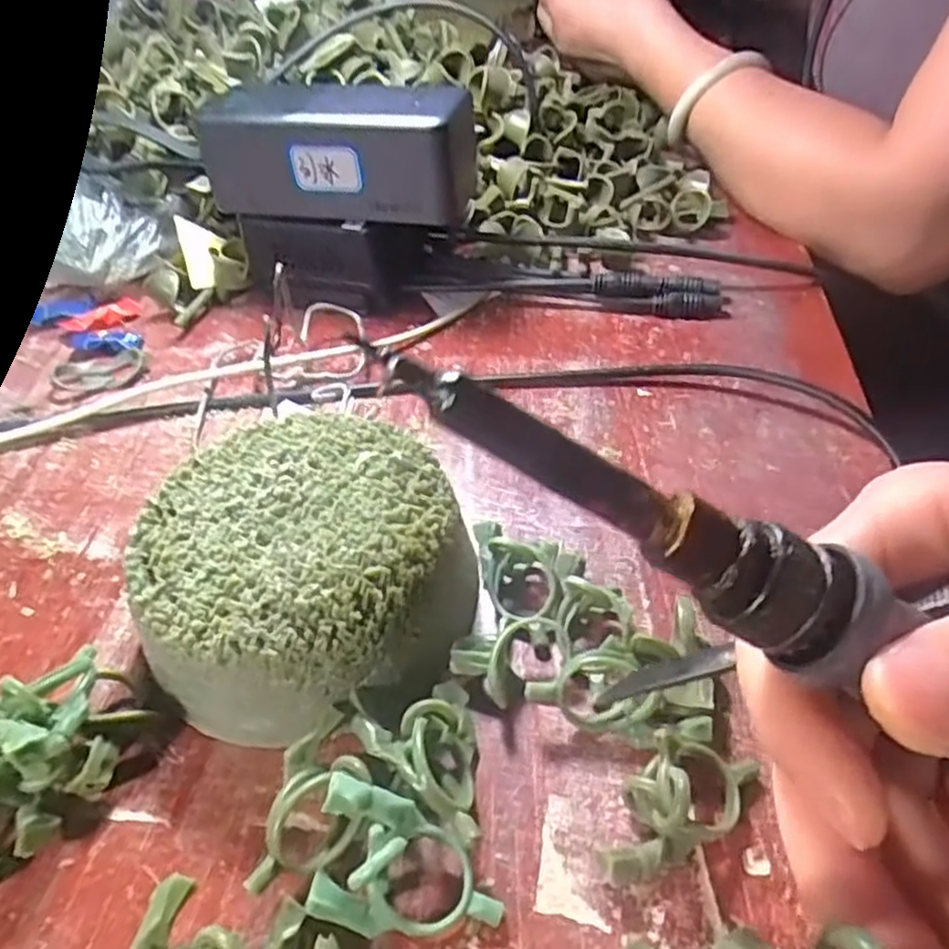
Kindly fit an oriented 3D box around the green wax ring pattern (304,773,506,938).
[{"bbox_3d":[-0.016,0.094,0.173,0.045,0.031,0.025,6,45,10],"label":"green wax ring pattern"}]

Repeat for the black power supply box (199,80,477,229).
[{"bbox_3d":[-0.065,-0.160,0.357,0.133,0.050,0.047,8,47,11],"label":"black power supply box"}]

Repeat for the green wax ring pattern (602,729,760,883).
[{"bbox_3d":[0.050,0.088,0.180,0.027,0.025,0.034,17,48,21],"label":"green wax ring pattern"}]

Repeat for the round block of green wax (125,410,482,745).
[{"bbox_3d":[-0.054,0.031,0.233,0.097,0.047,0.099,-2,44,2],"label":"round block of green wax"}]

